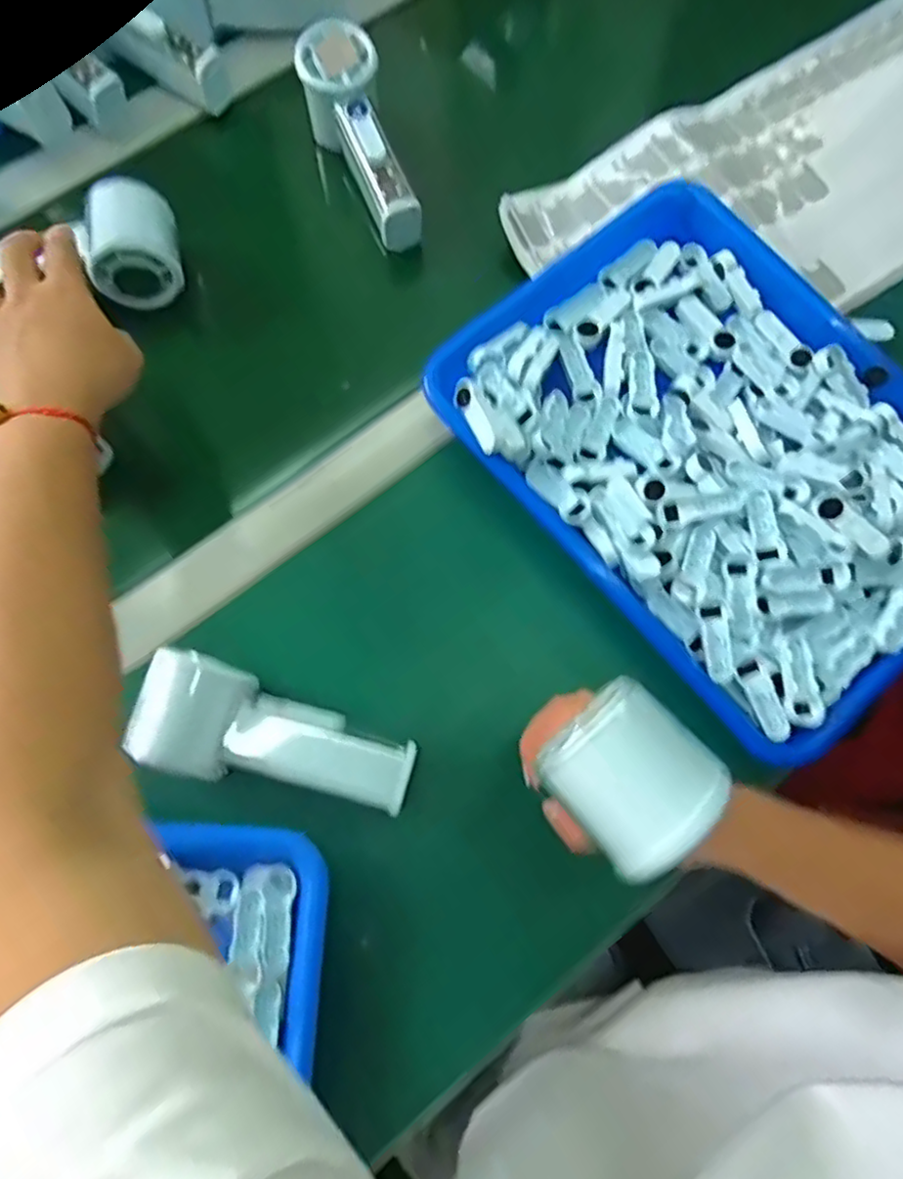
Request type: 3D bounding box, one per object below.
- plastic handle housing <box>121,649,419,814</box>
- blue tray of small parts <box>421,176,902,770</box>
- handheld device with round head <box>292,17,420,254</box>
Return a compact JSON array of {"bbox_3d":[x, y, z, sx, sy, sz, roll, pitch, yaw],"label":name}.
[{"bbox_3d":[-0.096,0.084,0.356,0.149,0.043,0.061,17,75,5],"label":"plastic handle housing"},{"bbox_3d":[0.167,-0.092,0.409,0.241,0.037,0.333,-40,78,-10],"label":"blue tray of small parts"},{"bbox_3d":[-0.061,-0.324,0.478,0.051,0.060,0.152,-25,90,-7],"label":"handheld device with round head"}]

